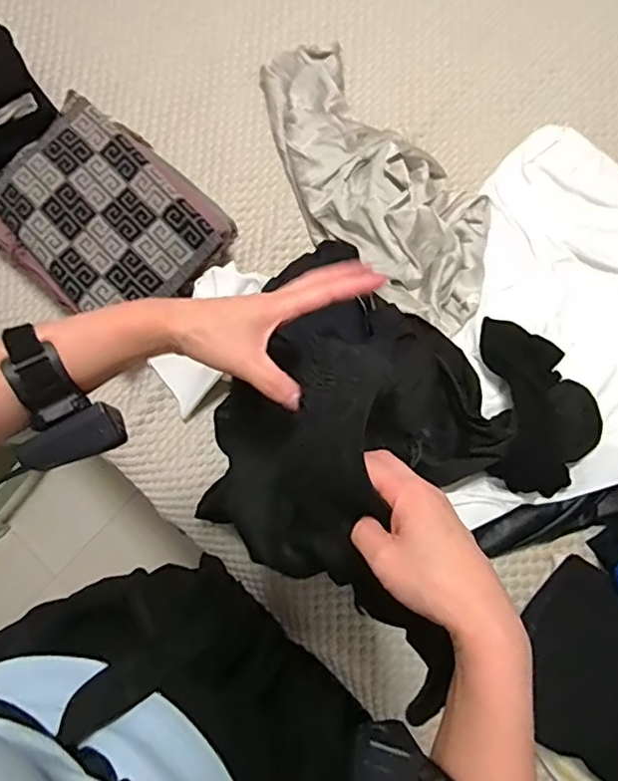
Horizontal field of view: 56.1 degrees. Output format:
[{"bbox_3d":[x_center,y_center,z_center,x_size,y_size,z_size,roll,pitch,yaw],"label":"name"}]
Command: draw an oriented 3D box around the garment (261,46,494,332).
[{"bbox_3d":[0.092,-0.320,0.886,0.226,0.101,0.523,-37,80,-6],"label":"garment"}]

